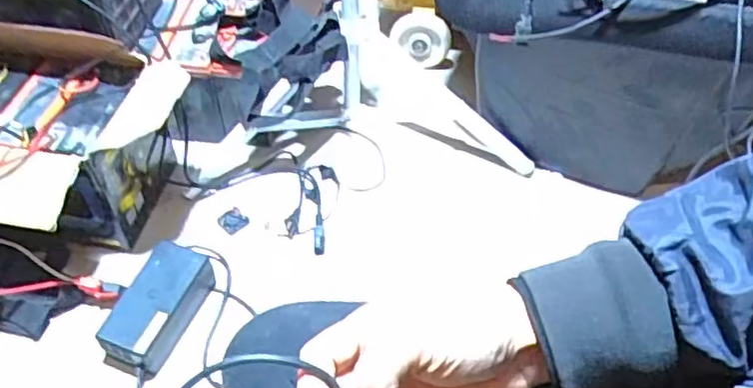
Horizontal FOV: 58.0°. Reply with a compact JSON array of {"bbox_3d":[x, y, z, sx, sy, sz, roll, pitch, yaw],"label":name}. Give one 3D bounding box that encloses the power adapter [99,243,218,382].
[{"bbox_3d":[-0.300,0.157,0.935,0.091,0.080,0.176,13,51,10],"label":"power adapter"}]

